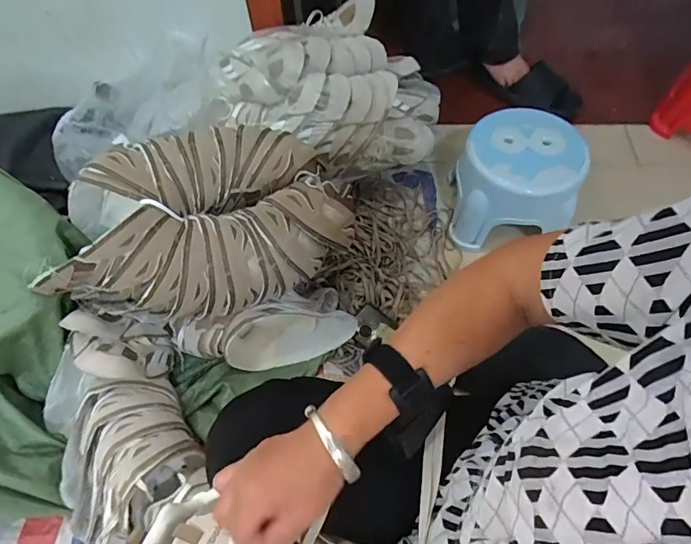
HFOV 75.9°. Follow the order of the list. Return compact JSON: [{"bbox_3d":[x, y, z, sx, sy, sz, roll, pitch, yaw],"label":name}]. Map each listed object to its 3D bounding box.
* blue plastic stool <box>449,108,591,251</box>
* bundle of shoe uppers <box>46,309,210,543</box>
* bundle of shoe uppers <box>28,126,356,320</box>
[{"bbox_3d":[0.363,-0.195,0.962,0.247,0.202,0.221,3,59,4],"label":"blue plastic stool"},{"bbox_3d":[-0.376,0.264,0.700,0.232,0.173,0.368,-20,61,-10],"label":"bundle of shoe uppers"},{"bbox_3d":[-0.243,-0.085,0.734,0.469,0.145,0.291,-17,60,-8],"label":"bundle of shoe uppers"}]

